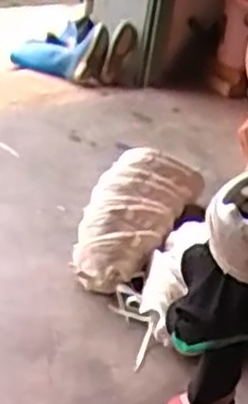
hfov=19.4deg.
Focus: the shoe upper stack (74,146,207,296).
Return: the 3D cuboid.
[{"bbox_3d":[0.024,0.026,1.524,0.175,0.165,0.421,14,30,16],"label":"shoe upper stack"}]

